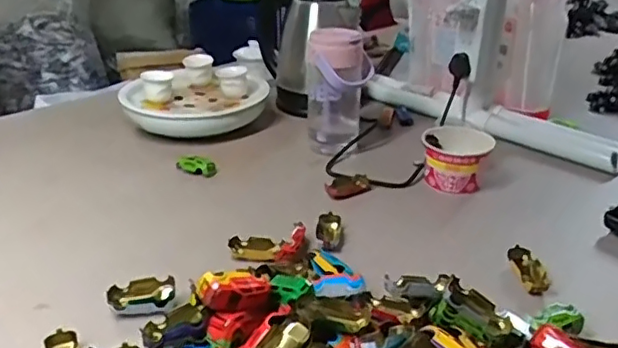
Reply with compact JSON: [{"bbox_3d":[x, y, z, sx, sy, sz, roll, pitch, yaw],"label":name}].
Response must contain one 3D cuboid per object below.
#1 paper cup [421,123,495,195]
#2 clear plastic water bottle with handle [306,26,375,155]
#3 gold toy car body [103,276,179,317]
[{"bbox_3d":[0.202,-0.021,0.832,0.090,0.075,0.103,8,27,14],"label":"paper cup"},{"bbox_3d":[0.045,-0.121,0.907,0.096,0.176,0.082,3,26,5],"label":"clear plastic water bottle with handle"},{"bbox_3d":[-0.166,0.120,0.597,0.064,0.018,0.032,-4,27,-10],"label":"gold toy car body"}]

